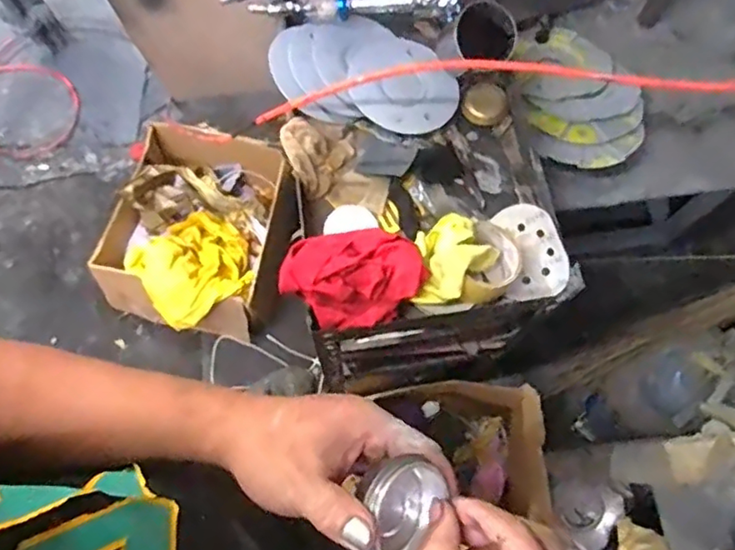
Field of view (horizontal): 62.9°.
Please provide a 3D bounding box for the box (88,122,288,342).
[{"bbox_3d":[-0.384,-0.098,1.357,0.346,0.211,0.461,7,73,5],"label":"box"}]

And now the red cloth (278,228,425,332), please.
[{"bbox_3d":[-0.016,0.001,0.675,0.161,0.042,0.112,-13,72,-2],"label":"red cloth"}]

